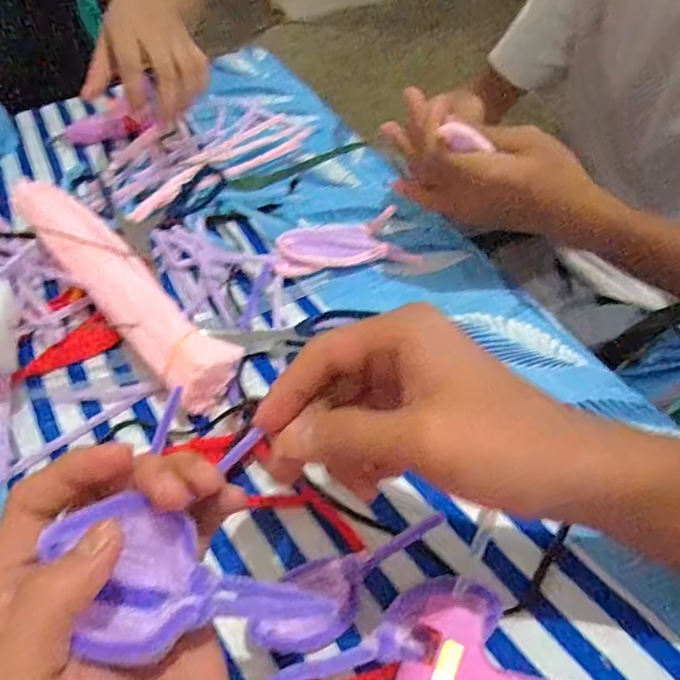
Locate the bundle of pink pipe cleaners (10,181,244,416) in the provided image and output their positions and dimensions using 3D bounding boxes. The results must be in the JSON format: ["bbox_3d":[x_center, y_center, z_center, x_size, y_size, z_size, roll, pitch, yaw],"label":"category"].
[{"bbox_3d":[-0.181,-0.049,0.456,0.053,0.050,0.290,-37,57,-23],"label":"bundle of pink pipe cleaners"}]

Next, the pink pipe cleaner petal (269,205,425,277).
[{"bbox_3d":[0.002,-0.081,0.489,0.117,0.024,0.057,-15,51,-7],"label":"pink pipe cleaner petal"}]

